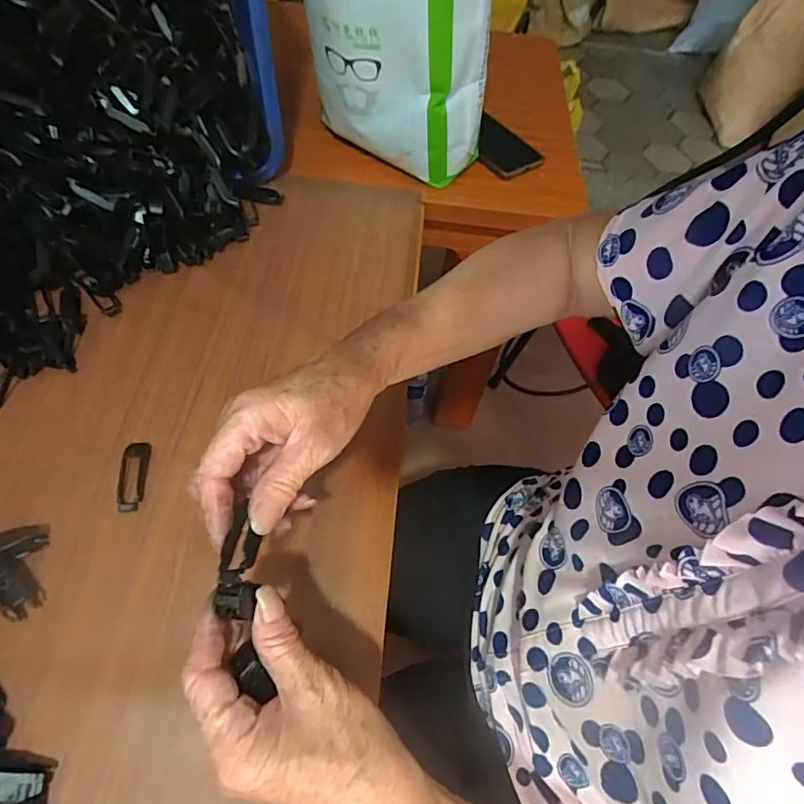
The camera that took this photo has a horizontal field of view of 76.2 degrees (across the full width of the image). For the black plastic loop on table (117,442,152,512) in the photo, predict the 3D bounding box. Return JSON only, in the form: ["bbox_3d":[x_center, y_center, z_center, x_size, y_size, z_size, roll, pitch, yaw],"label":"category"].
[{"bbox_3d":[-0.209,0.055,0.398,0.019,0.010,0.058,-6,60,-7],"label":"black plastic loop on table"}]

